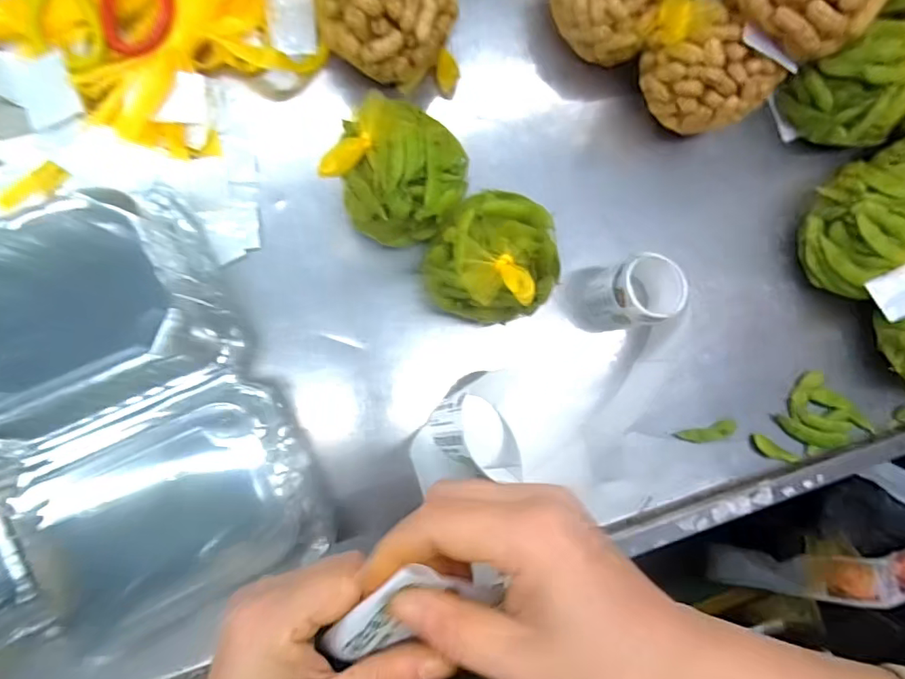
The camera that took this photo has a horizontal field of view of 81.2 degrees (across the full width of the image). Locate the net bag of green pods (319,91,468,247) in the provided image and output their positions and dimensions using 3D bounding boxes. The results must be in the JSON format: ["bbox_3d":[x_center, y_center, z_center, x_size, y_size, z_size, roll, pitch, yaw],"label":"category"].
[{"bbox_3d":[-0.039,-0.137,0.425,0.101,0.110,0.108,22,84,-6],"label":"net bag of green pods"}]

